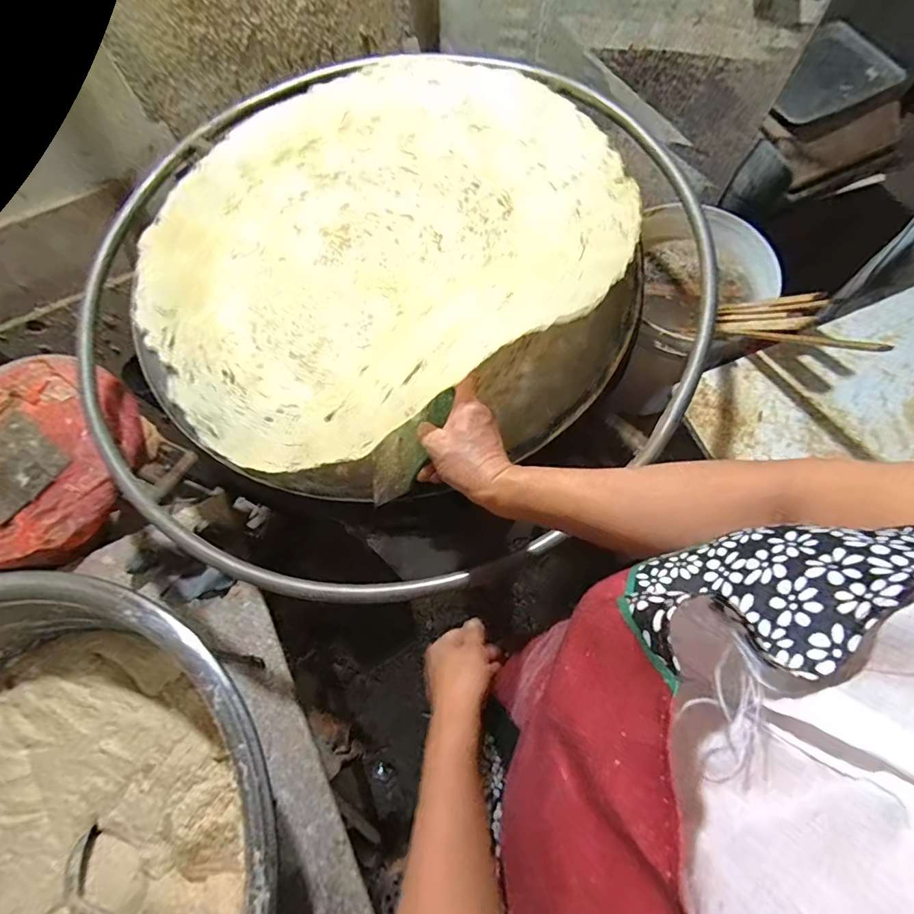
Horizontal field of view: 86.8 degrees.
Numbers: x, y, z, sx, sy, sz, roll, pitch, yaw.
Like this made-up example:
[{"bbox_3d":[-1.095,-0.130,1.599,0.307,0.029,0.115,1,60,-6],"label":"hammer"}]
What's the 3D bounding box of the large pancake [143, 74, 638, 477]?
[{"bbox_3d":[-0.102,-0.281,0.578,0.580,0.099,0.527,-30,71,-8],"label":"large pancake"}]

